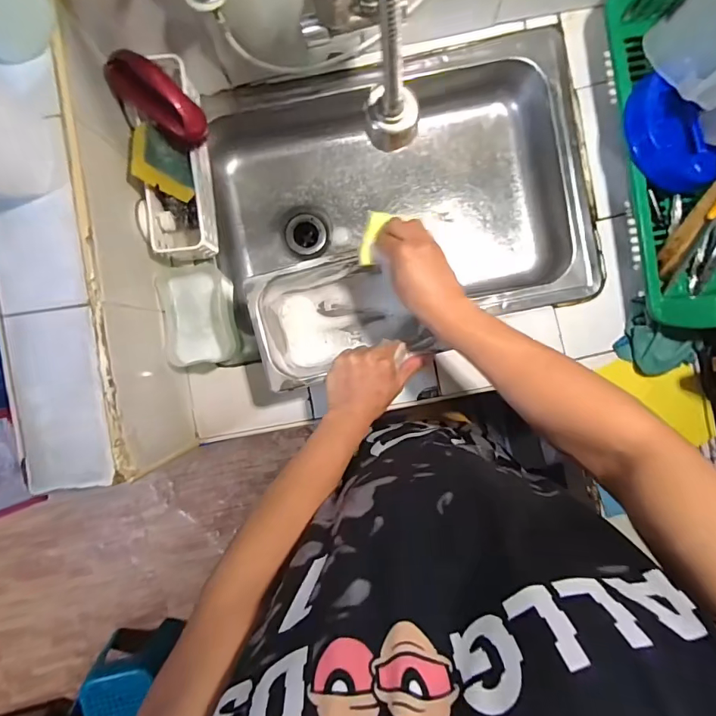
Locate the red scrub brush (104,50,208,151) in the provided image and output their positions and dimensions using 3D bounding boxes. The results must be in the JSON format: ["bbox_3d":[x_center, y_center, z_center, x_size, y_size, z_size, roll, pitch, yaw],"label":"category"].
[{"bbox_3d":[-0.252,-0.320,0.536,0.135,0.054,0.052,39,91,-1],"label":"red scrub brush"}]

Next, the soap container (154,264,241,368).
[{"bbox_3d":[-0.230,-0.064,0.640,0.089,0.068,0.140,-6,92,0],"label":"soap container"}]

